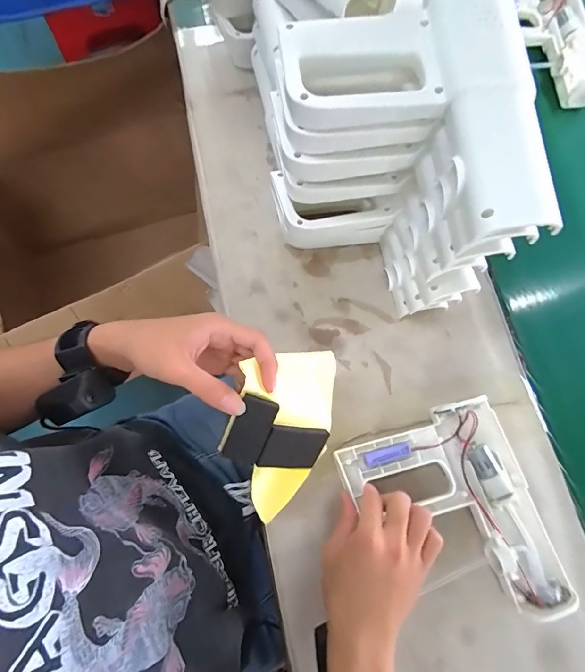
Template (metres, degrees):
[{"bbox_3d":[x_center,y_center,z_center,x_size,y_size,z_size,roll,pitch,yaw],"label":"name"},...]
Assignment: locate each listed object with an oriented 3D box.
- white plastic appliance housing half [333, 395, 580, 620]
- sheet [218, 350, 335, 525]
[{"bbox_3d":[0.164,0.187,0.381,0.179,0.047,0.205,-20,77,-4],"label":"white plastic appliance housing half"},{"bbox_3d":[-0.010,0.099,0.338,0.113,0.043,0.161,-4,105,-36],"label":"sheet"}]

